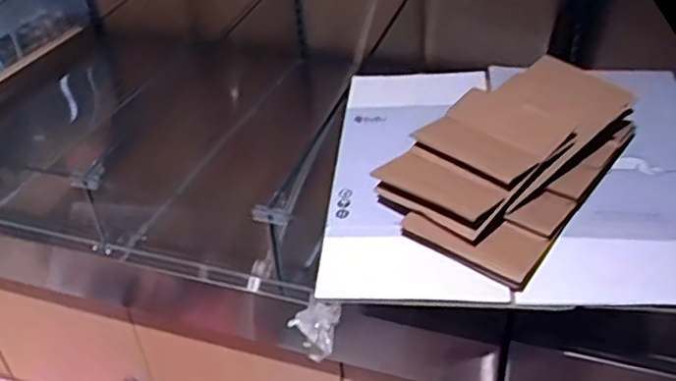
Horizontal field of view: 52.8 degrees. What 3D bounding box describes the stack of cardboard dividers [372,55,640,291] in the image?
[{"bbox_3d":[0.210,-0.046,0.805,0.199,0.086,0.315,27,47,34],"label":"stack of cardboard dividers"}]

